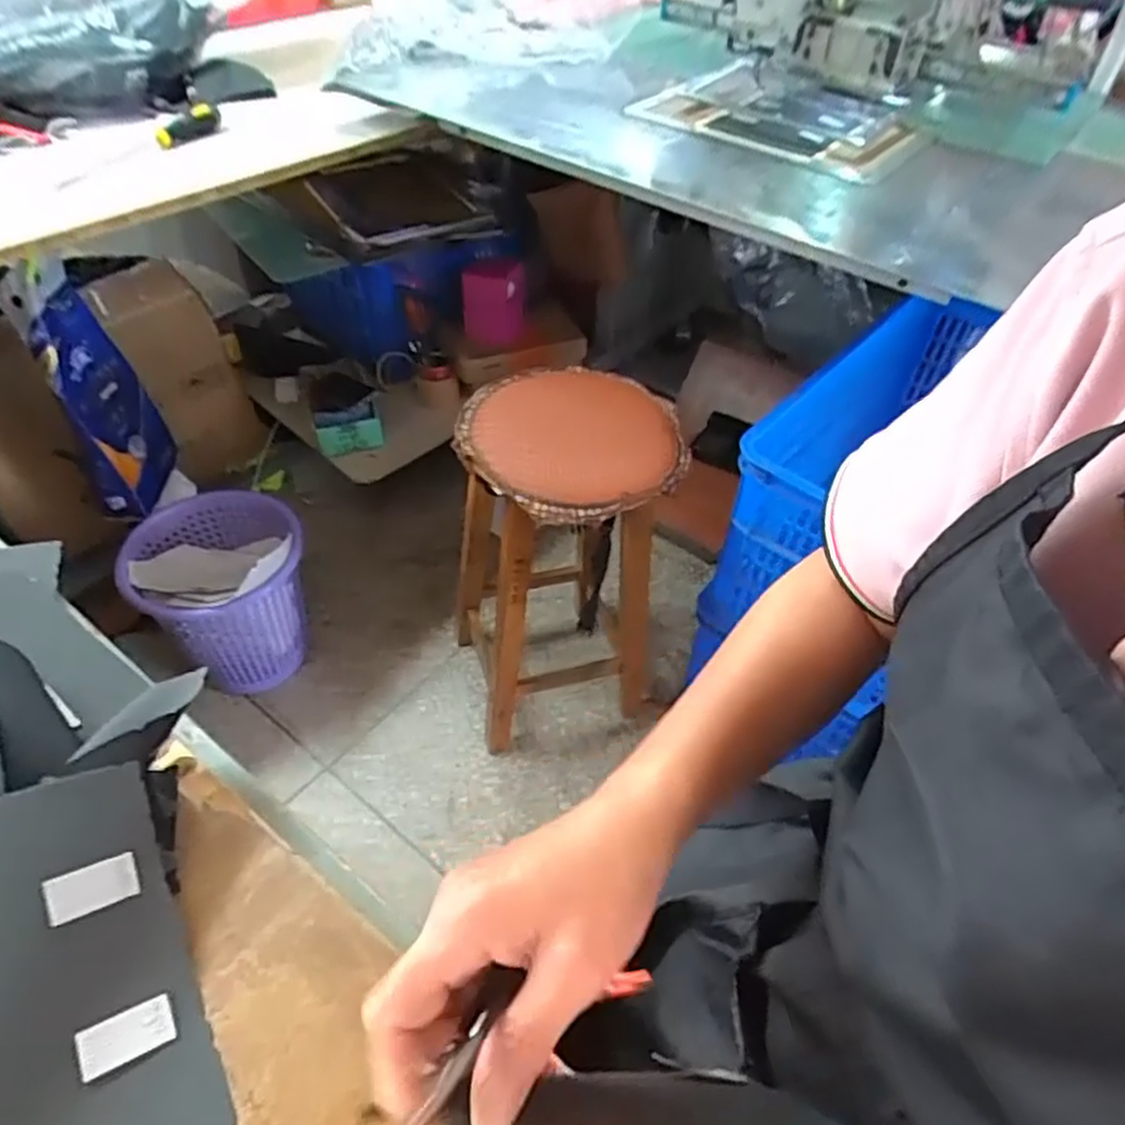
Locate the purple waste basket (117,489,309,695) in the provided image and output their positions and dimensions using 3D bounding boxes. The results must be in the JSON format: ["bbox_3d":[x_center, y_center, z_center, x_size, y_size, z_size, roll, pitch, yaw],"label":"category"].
[{"bbox_3d":[-0.604,0.062,1.361,0.299,0.332,0.299,-21,52,-21],"label":"purple waste basket"}]

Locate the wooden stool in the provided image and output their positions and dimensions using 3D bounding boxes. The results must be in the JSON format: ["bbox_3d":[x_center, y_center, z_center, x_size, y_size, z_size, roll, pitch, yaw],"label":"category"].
[{"bbox_3d":[-0.007,0.030,1.204,0.325,0.633,0.329,-6,48,-8],"label":"wooden stool"}]

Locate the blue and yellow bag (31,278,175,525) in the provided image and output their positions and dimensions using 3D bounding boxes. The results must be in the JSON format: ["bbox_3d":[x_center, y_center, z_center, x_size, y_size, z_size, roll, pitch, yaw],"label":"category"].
[{"bbox_3d":[-0.809,-0.282,1.320,0.128,0.336,0.197,-17,50,-18],"label":"blue and yellow bag"}]

